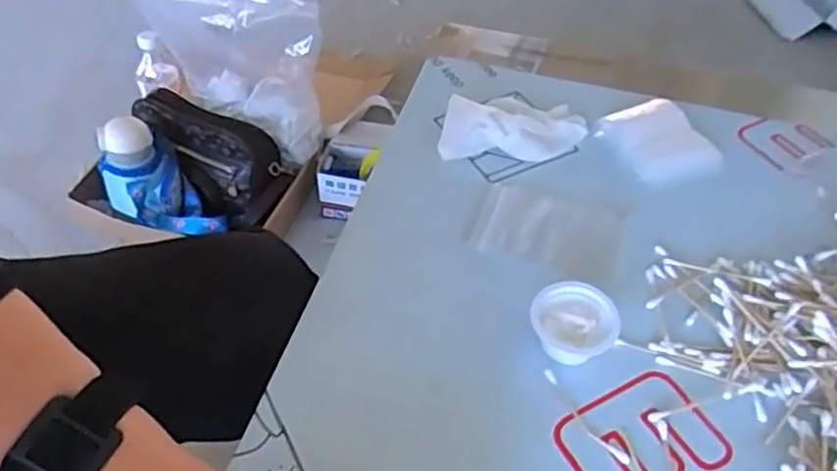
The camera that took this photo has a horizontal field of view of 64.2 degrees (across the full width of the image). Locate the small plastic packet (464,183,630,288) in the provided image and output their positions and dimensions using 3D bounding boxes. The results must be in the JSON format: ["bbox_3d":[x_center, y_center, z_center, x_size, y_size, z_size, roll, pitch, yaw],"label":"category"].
[{"bbox_3d":[0.097,-0.005,0.503,0.110,0.006,0.075,18,50,13],"label":"small plastic packet"}]

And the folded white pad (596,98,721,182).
[{"bbox_3d":[0.207,-0.083,0.575,0.083,0.016,0.080,-19,52,-19],"label":"folded white pad"}]

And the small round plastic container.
[{"bbox_3d":[0.100,0.056,0.430,0.053,0.029,0.045,13,49,8],"label":"small round plastic container"}]

